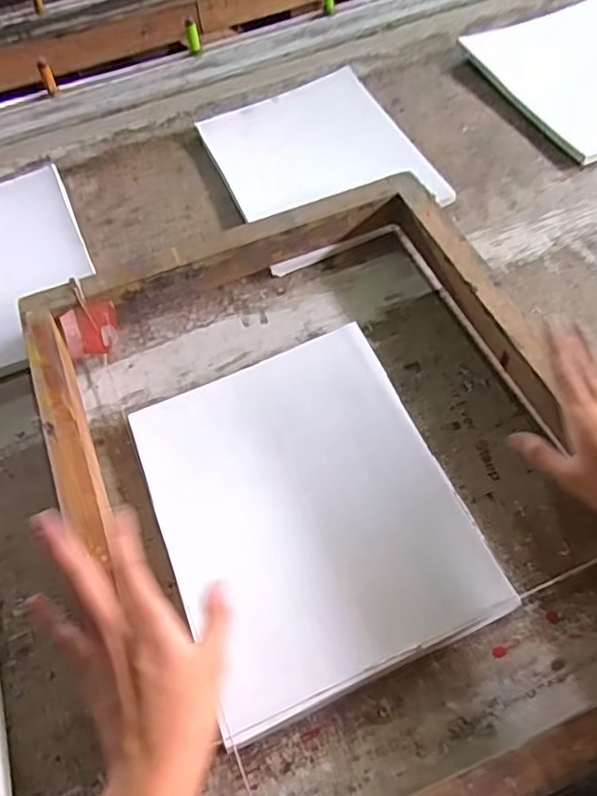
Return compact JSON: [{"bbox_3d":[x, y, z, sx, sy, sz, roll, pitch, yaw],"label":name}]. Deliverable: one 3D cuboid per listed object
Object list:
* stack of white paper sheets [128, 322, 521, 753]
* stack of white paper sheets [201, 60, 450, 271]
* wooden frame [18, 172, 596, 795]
[{"bbox_3d":[0.004,0.080,0.486,0.214,0.019,0.270,-23,60,-6],"label":"stack of white paper sheets"},{"bbox_3d":[0.021,-0.270,0.706,0.206,0.013,0.268,-25,61,-4],"label":"stack of white paper sheets"},{"bbox_3d":[0.029,0.052,0.471,0.396,0.052,0.523,-21,57,-9],"label":"wooden frame"}]

